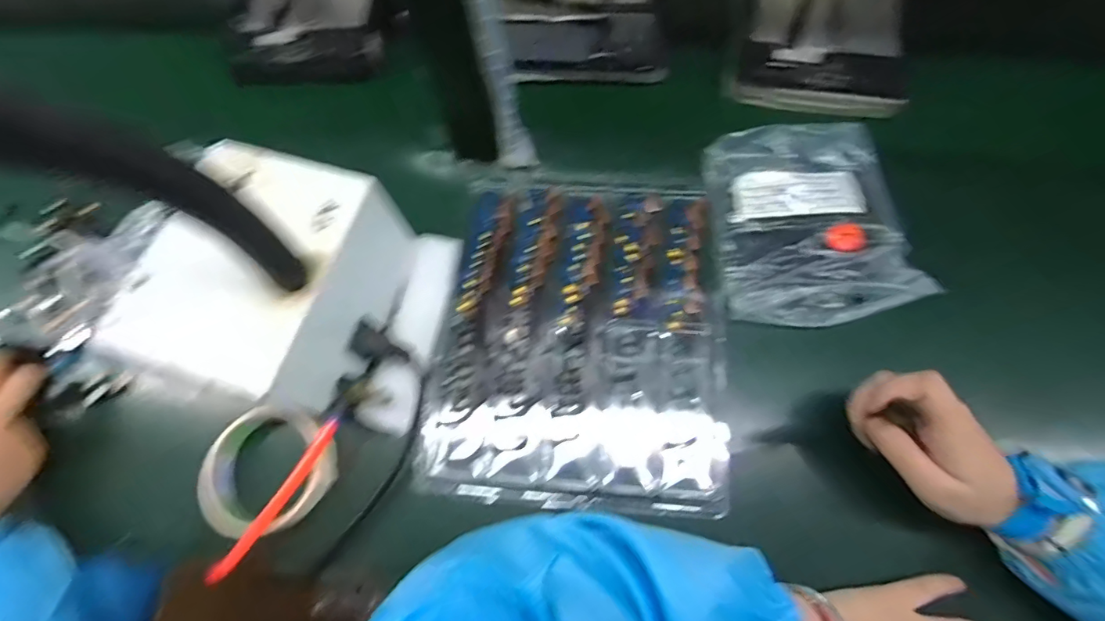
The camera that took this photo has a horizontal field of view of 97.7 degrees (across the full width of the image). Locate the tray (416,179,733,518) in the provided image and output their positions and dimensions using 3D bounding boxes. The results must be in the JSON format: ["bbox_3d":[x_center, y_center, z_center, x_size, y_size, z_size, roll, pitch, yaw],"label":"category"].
[{"bbox_3d":[0.024,0.016,0.386,0.220,0.030,0.262,3,69,0],"label":"tray"}]

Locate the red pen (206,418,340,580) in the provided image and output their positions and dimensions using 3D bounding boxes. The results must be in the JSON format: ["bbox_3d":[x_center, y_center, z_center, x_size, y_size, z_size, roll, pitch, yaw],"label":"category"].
[{"bbox_3d":[-0.191,0.131,0.337,0.013,0.012,0.125,31,74,13],"label":"red pen"}]

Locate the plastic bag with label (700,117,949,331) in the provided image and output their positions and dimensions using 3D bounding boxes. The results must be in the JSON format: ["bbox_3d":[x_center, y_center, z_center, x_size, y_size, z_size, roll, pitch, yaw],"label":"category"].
[{"bbox_3d":[0.205,-0.075,0.386,0.143,0.030,0.168,-5,75,7],"label":"plastic bag with label"}]

